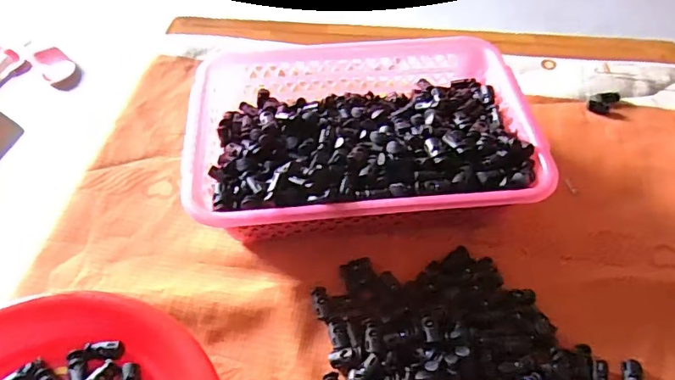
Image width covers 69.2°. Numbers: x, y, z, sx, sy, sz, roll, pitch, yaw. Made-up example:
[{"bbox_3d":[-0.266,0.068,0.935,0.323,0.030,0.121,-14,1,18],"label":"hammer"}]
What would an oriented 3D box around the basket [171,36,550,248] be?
[{"bbox_3d":[0.019,-0.055,0.478,0.306,0.083,0.251,-6,53,-3],"label":"basket"}]

